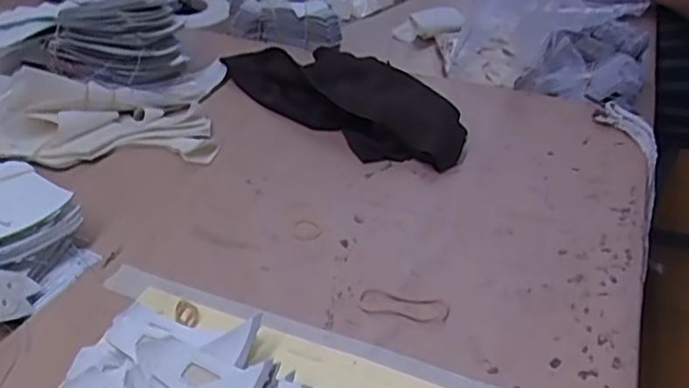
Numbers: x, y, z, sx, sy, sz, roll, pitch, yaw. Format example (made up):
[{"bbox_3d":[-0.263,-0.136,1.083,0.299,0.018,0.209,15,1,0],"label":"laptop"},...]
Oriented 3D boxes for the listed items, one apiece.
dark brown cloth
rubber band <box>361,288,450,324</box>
[{"bbox_3d":[0.000,-0.104,0.620,0.259,0.033,0.099,28,46,27],"label":"dark brown cloth"},{"bbox_3d":[0.040,0.075,0.428,0.060,0.004,0.021,9,40,7],"label":"rubber band"}]

